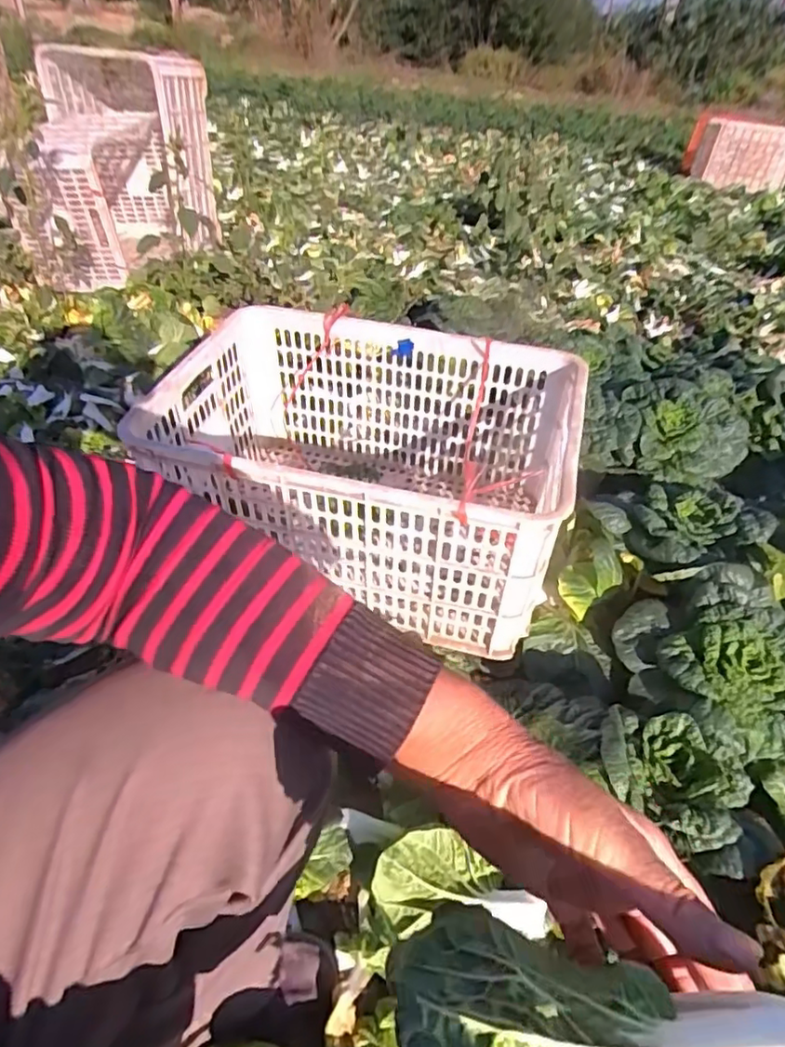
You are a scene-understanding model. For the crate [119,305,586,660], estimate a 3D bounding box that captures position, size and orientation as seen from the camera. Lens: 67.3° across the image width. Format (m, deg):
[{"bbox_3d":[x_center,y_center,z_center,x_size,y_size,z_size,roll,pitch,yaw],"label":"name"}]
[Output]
[{"bbox_3d":[-0.037,-0.103,1.000,0.631,0.315,0.441,13,41,7],"label":"crate"}]

